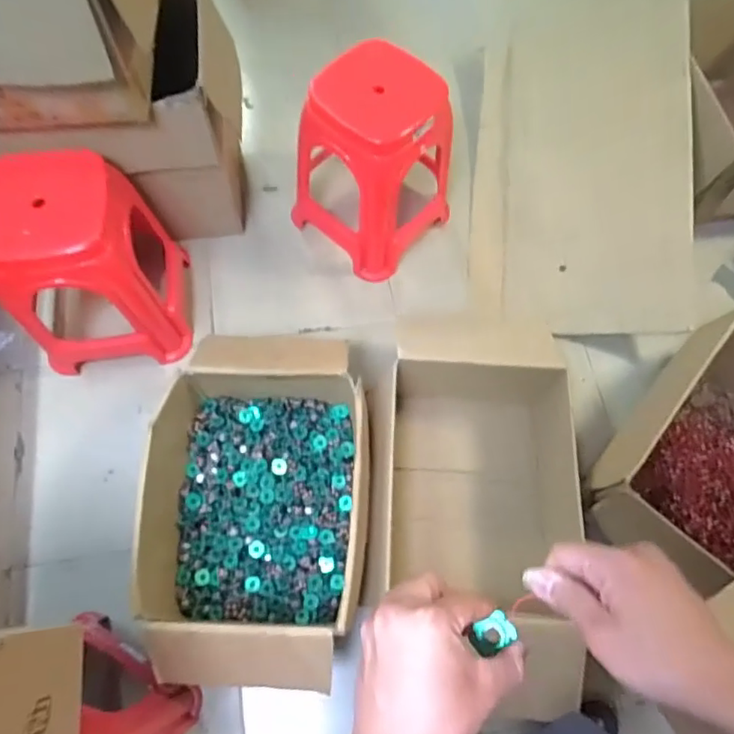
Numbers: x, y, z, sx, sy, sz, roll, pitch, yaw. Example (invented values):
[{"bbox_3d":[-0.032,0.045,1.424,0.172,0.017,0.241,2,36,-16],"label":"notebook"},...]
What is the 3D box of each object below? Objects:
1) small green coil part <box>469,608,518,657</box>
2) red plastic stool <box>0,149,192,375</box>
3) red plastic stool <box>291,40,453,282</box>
[{"bbox_3d":[0.088,0.185,0.396,0.026,0.016,0.019,-26,72,-12],"label":"small green coil part"},{"bbox_3d":[-0.649,-0.234,1.349,0.331,0.503,0.315,-7,69,-5],"label":"red plastic stool"},{"bbox_3d":[0.016,-0.516,1.451,0.335,0.489,0.304,37,72,12],"label":"red plastic stool"}]

